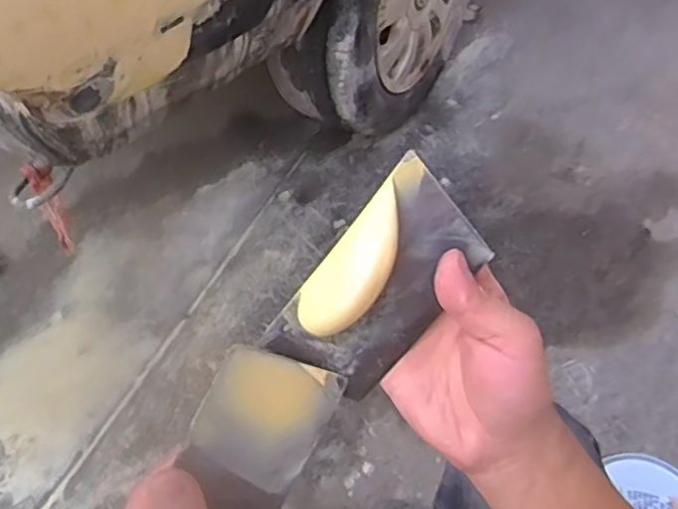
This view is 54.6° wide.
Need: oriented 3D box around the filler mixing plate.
[{"bbox_3d":[0.023,0.018,0.317,0.068,0.114,0.013,30,19,-26],"label":"filler mixing plate"}]

